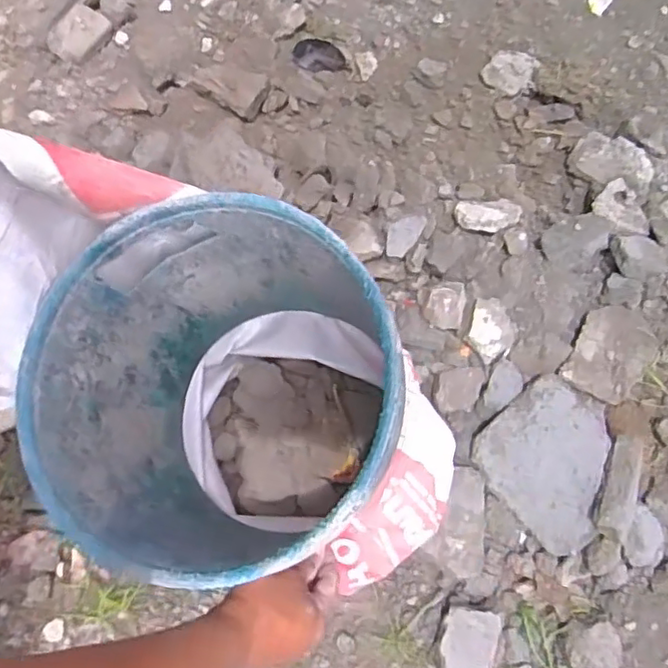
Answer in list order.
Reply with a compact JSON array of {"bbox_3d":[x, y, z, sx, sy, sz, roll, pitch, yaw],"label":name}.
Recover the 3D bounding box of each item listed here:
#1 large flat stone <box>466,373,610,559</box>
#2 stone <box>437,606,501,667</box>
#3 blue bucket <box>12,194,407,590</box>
[{"bbox_3d":[0.287,0.171,0.867,0.162,0.059,0.222,11,87,16],"label":"large flat stone"},{"bbox_3d":[0.169,0.396,0.793,0.067,0.029,0.088,16,71,9],"label":"stone"},{"bbox_3d":[-0.099,0.063,0.593,0.304,0.290,0.311,-1,69,3],"label":"blue bucket"}]

